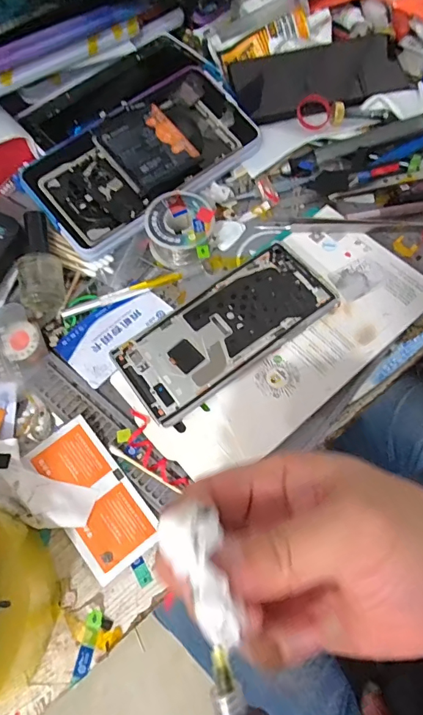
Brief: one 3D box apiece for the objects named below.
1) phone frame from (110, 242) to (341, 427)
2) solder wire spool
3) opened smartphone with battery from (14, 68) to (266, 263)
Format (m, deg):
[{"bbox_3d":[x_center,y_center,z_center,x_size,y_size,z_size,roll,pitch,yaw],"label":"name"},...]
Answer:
[{"bbox_3d":[0.011,-0.023,0.330,0.160,0.015,0.071,-34,69,-11],"label":"phone frame"},{"bbox_3d":[-0.025,-0.101,0.361,0.052,0.033,0.056,-1,67,3],"label":"solder wire spool"},{"bbox_3d":[-0.056,-0.169,0.371,0.190,0.016,0.098,-39,83,-13],"label":"opened smartphone with battery"}]

